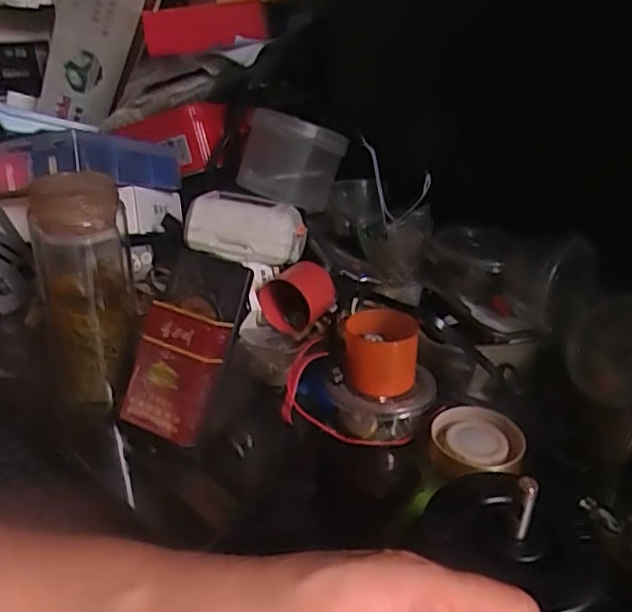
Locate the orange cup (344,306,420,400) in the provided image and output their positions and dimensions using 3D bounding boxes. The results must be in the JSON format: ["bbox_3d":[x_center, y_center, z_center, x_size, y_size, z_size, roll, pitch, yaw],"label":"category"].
[{"bbox_3d":[0.047,0.033,0.469,0.052,0.042,0.055,1,29,-1],"label":"orange cup"}]

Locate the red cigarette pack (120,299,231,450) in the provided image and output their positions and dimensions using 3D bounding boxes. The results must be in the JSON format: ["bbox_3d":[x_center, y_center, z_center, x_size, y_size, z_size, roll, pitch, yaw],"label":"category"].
[{"bbox_3d":[-0.097,0.047,0.437,0.059,0.083,0.016,17,0,15],"label":"red cigarette pack"}]

